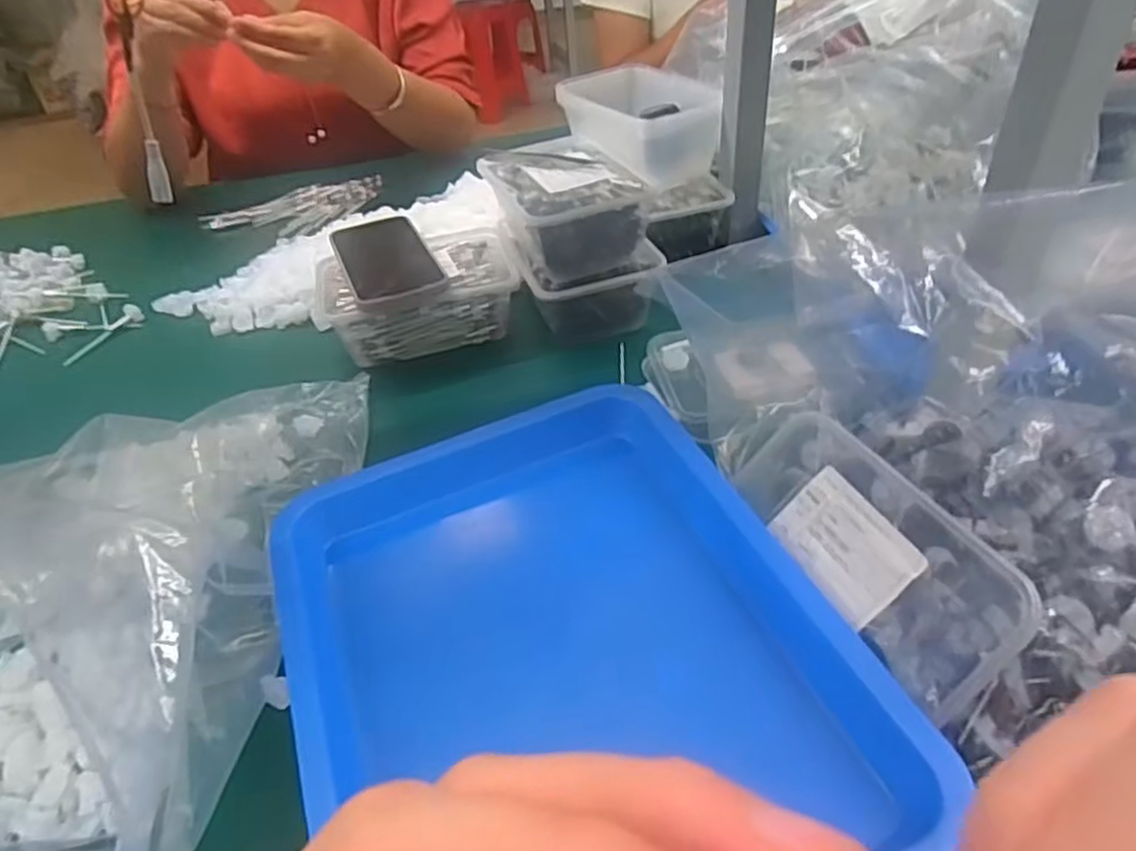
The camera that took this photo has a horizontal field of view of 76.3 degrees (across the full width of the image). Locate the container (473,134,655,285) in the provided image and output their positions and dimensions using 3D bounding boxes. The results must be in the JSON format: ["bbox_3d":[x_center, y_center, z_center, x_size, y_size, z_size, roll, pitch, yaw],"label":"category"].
[{"bbox_3d":[-0.005,-0.194,0.636,0.113,0.070,0.153,-18,42,-14],"label":"container"}]

